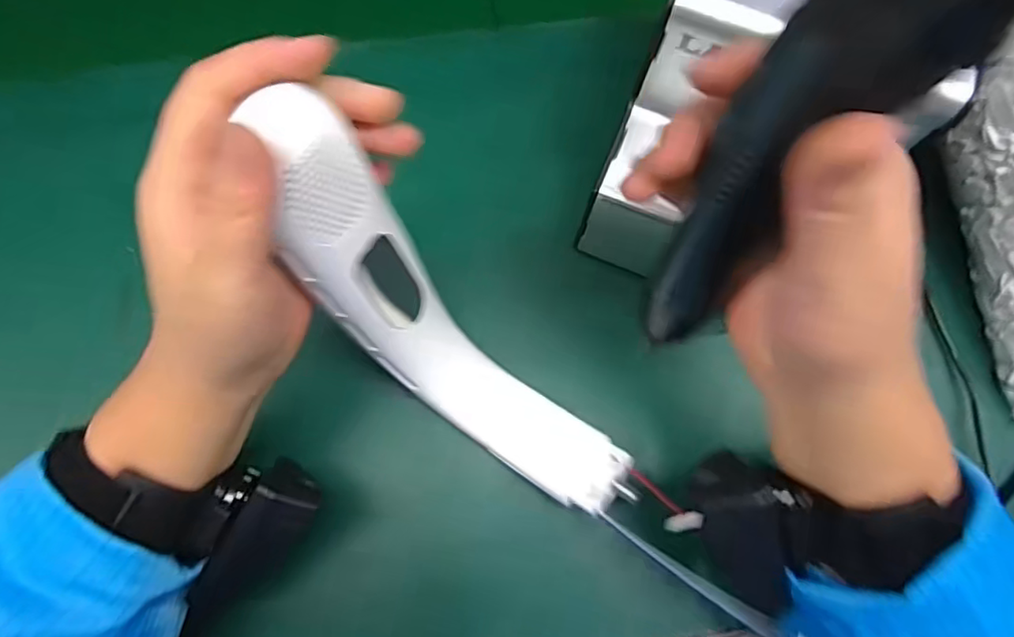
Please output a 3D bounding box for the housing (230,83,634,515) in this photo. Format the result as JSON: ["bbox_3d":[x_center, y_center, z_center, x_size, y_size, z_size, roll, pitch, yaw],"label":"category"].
[{"bbox_3d":[-0.032,0.005,0.268,0.052,0.084,0.225,-44,125,-11],"label":"housing"}]

